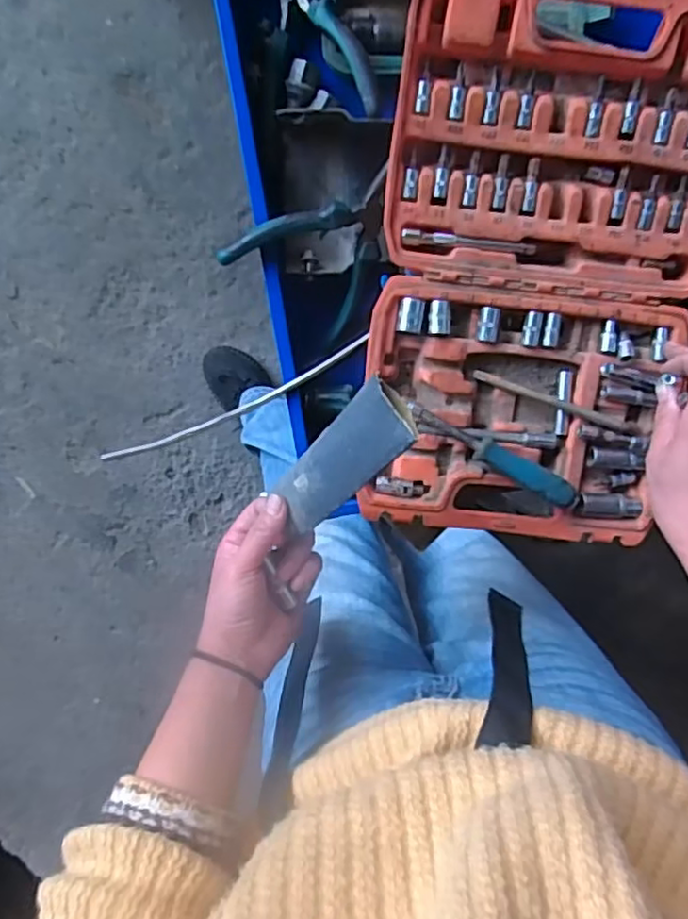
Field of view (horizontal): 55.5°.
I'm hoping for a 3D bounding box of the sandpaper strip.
[{"bbox_3d":[-0.004,0.003,0.436,0.043,0.025,0.130,42,125,-3],"label":"sandpaper strip"}]

